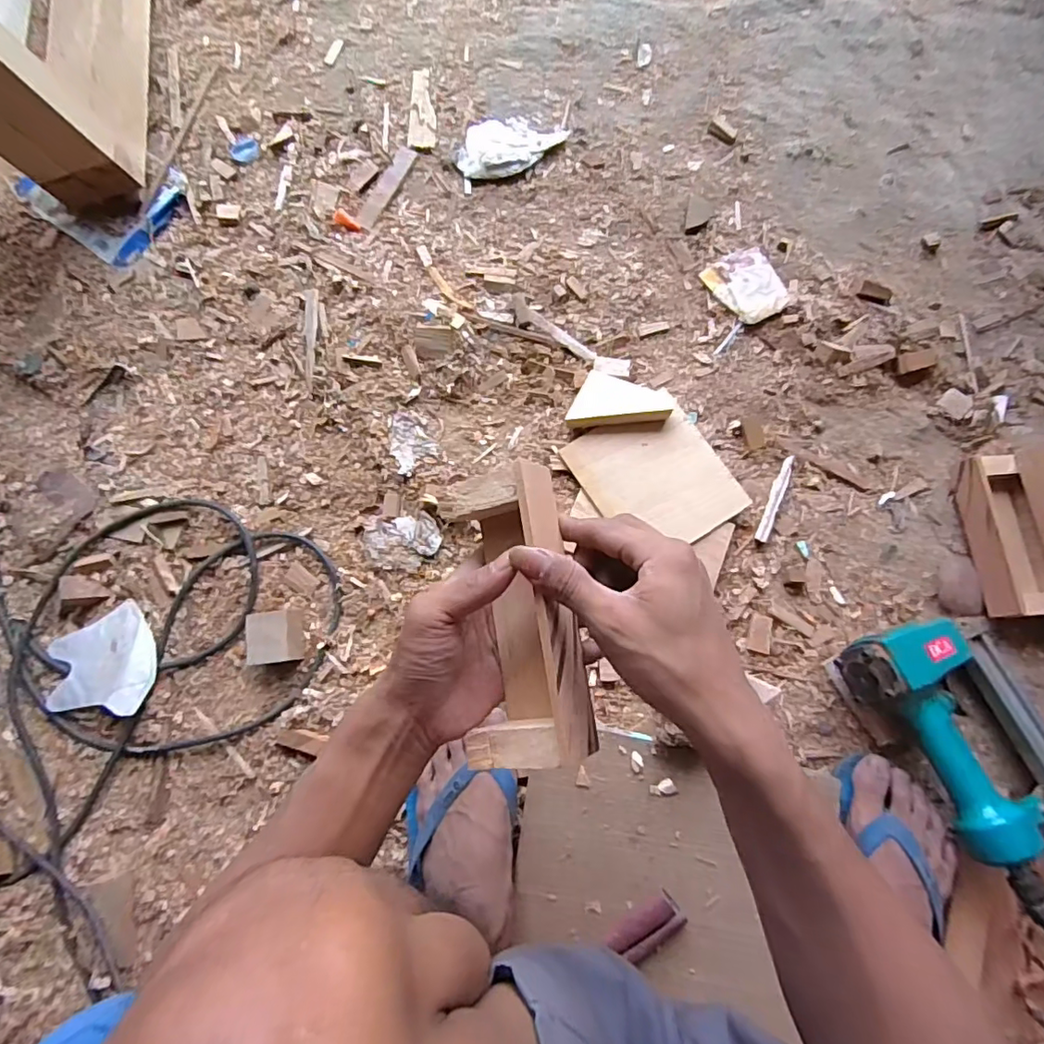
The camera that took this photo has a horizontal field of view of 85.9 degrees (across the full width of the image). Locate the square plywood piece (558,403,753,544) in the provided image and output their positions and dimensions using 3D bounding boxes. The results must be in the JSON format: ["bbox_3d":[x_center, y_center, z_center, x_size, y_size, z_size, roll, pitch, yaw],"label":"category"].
[{"bbox_3d":[0.143,-0.051,0.605,0.141,0.012,0.159,-30,72,-7],"label":"square plywood piece"}]

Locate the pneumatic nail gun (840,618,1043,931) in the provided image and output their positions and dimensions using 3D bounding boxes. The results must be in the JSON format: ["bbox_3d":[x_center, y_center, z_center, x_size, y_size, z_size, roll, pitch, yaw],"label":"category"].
[{"bbox_3d":[0.430,0.201,0.510,0.168,0.070,0.269,-29,79,-6],"label":"pneumatic nail gun"}]

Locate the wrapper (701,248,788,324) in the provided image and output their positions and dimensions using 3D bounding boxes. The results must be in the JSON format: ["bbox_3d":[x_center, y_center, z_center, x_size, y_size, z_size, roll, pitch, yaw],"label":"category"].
[{"bbox_3d":[0.274,-0.285,0.677,0.082,0.013,0.094,-26,78,-6],"label":"wrapper"}]

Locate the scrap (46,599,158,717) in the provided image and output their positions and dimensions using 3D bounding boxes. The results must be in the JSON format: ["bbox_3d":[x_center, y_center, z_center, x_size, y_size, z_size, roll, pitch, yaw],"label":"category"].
[{"bbox_3d":[-0.438,0.148,0.579,0.111,0.028,0.111,-16,77,-3],"label":"scrap"}]

